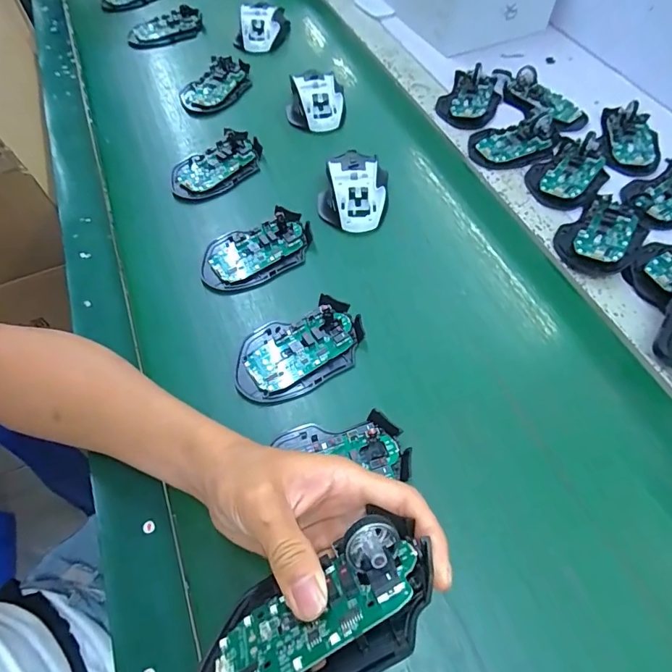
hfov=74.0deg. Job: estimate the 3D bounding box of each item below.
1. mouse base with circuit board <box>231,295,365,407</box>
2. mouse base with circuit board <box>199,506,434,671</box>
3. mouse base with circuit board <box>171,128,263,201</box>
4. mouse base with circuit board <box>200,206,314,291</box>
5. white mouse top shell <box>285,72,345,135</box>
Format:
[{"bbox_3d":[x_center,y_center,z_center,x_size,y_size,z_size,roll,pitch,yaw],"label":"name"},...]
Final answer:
[{"bbox_3d":[-0.032,0.012,0.384,0.112,0.017,0.073,-20,60,-12],"label":"mouse base with circuit board"},{"bbox_3d":[-0.009,0.126,0.197,0.111,0.028,0.058,-27,38,-7],"label":"mouse base with circuit board"},{"bbox_3d":[-0.136,-0.197,0.513,0.112,0.018,0.065,-36,64,-20],"label":"mouse base with circuit board"},{"bbox_3d":[-0.079,-0.085,0.445,0.114,0.017,0.067,-24,61,-14],"label":"mouse base with circuit board"},{"bbox_3d":[-0.027,-0.302,0.565,0.074,0.037,0.093,-7,58,-4],"label":"white mouse top shell"}]

